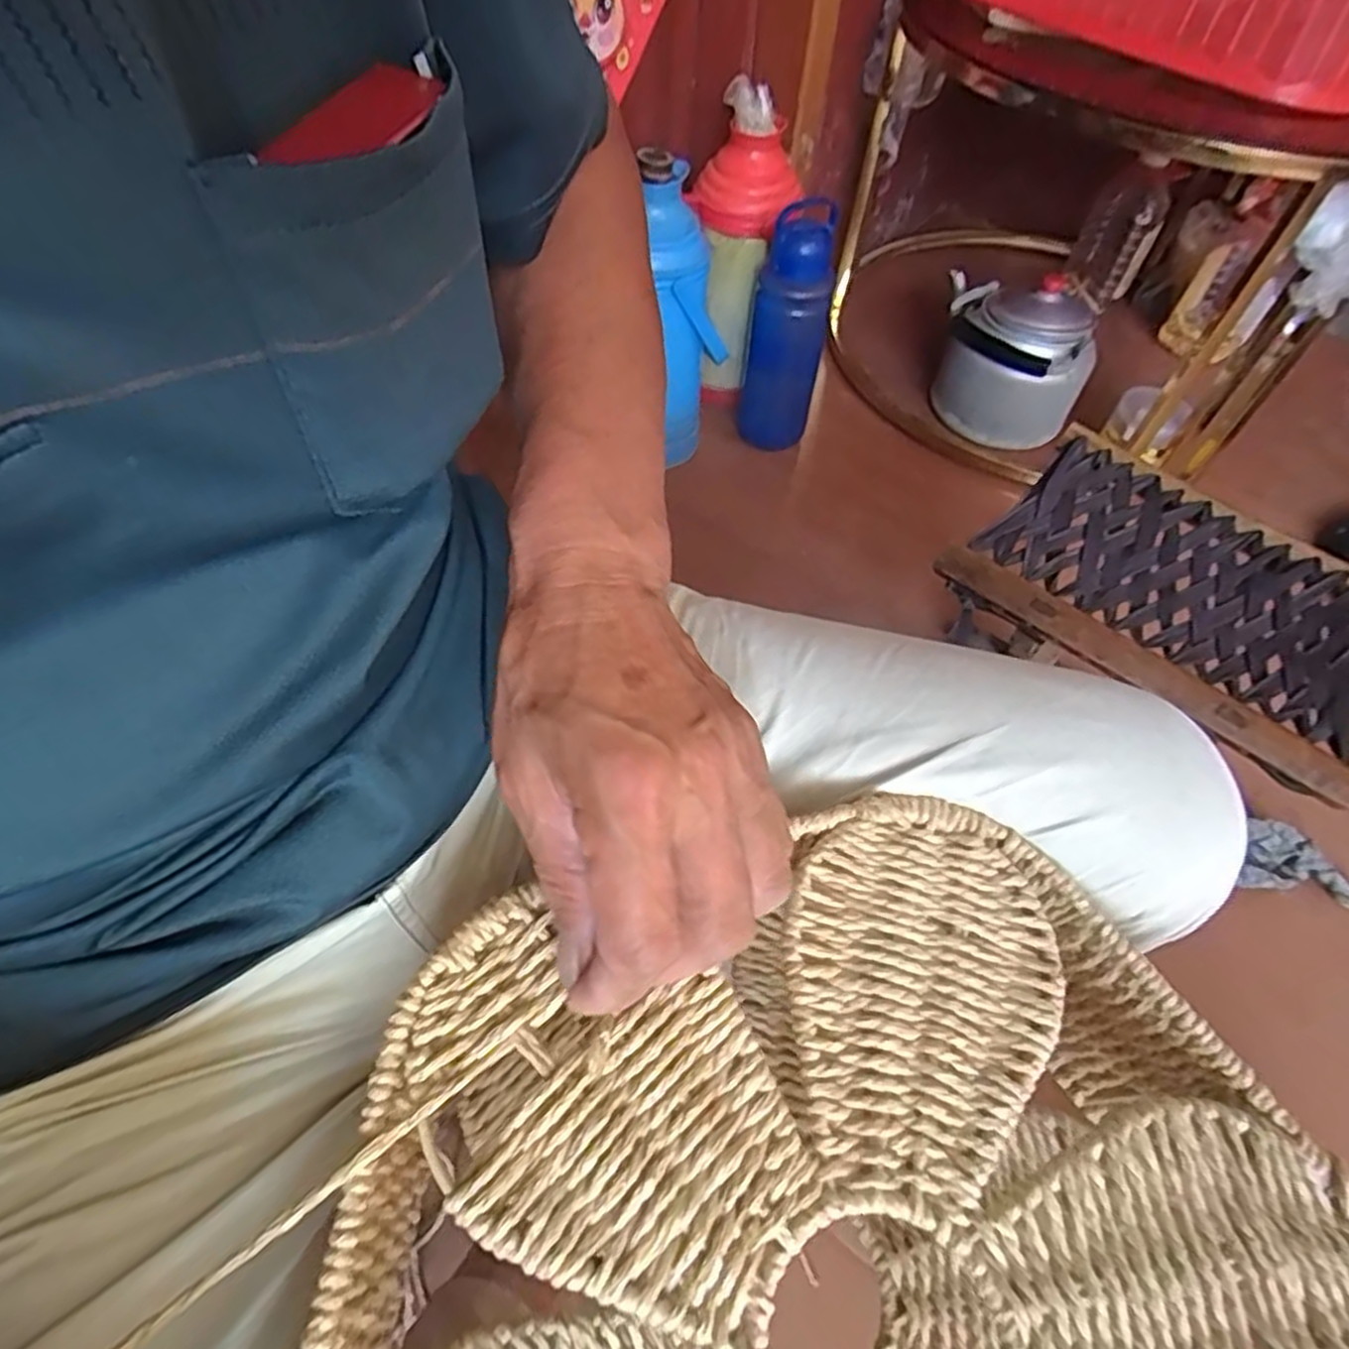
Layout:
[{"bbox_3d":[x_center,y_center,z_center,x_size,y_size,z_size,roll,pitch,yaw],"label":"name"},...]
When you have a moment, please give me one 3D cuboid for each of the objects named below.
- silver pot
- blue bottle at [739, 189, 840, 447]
[{"bbox_3d":[0.513,-0.488,1.166,0.234,0.197,0.219,22,56,12],"label":"silver pot"},{"bbox_3d":[0.157,-0.470,1.064,0.106,0.323,0.103,10,54,3],"label":"blue bottle"}]

